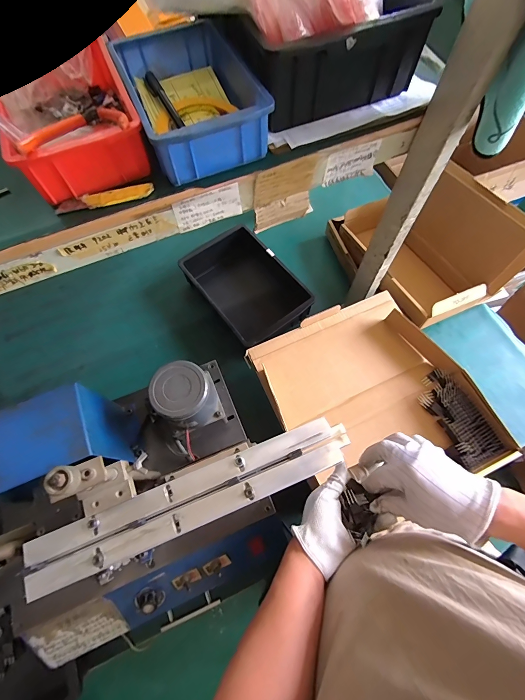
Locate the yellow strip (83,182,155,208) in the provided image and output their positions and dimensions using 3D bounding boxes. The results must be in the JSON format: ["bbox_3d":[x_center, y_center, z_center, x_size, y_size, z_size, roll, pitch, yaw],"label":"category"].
[{"bbox_3d":[-0.157,-0.168,0.349,0.075,0.007,0.017,-13,68,-4],"label":"yellow strip"}]

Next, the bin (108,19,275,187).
[{"bbox_3d":[-0.084,-0.292,0.371,0.126,0.055,0.186,-22,69,-8],"label":"bin"}]

